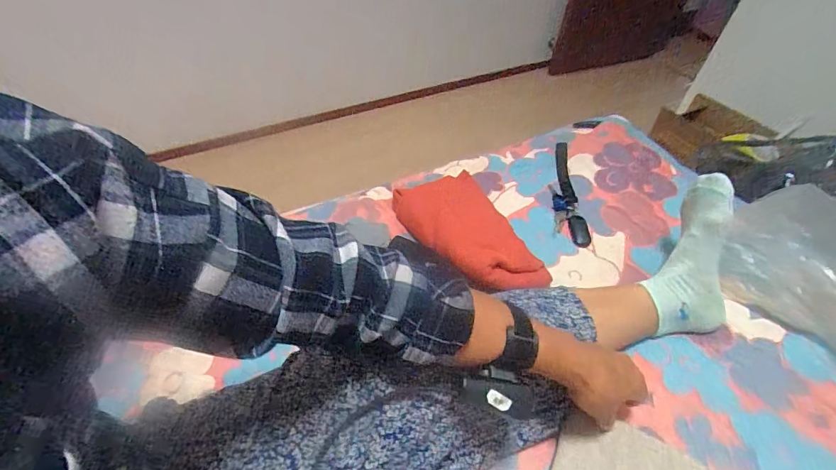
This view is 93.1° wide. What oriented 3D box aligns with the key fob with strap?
[{"bbox_3d":[0.272,-0.083,0.731,0.055,0.031,0.234,2,49,1],"label":"key fob with strap"}]

